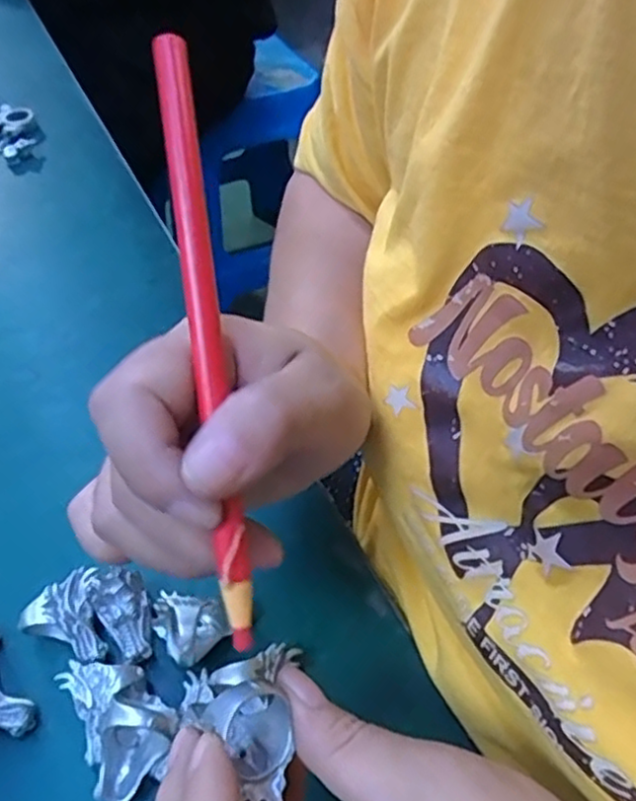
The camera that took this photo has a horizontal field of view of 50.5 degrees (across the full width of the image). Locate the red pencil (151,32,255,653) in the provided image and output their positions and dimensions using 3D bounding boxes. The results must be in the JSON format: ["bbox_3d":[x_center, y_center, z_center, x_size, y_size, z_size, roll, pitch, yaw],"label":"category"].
[{"bbox_3d":[-0.030,-0.018,0.184,0.010,0.006,0.168,-7,86,-5],"label":"red pencil"}]

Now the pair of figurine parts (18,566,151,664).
[{"bbox_3d":[-0.091,0.091,0.283,0.048,0.027,0.036,21,53,18],"label":"pair of figurine parts"}]

